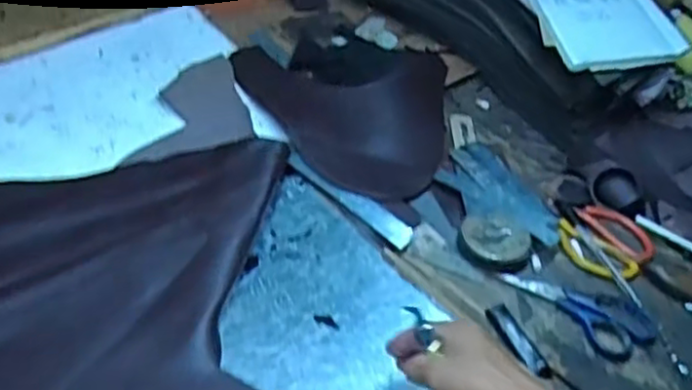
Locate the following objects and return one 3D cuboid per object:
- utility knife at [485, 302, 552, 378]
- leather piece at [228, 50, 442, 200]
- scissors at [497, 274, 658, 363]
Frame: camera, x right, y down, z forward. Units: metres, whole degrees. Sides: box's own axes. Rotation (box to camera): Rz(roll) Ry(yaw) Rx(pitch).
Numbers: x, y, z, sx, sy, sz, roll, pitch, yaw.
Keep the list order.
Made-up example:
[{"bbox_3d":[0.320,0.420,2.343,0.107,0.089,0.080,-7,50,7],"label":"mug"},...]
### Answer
[{"bbox_3d":[0.169,0.144,0.691,0.024,0.007,0.087,-14,48,-19],"label":"utility knife"},{"bbox_3d":[-0.008,-0.116,0.873,0.273,0.049,0.238,8,45,2],"label":"leather piece"},{"bbox_3d":[0.240,0.110,0.715,0.147,0.004,0.074,35,52,26],"label":"scissors"}]

